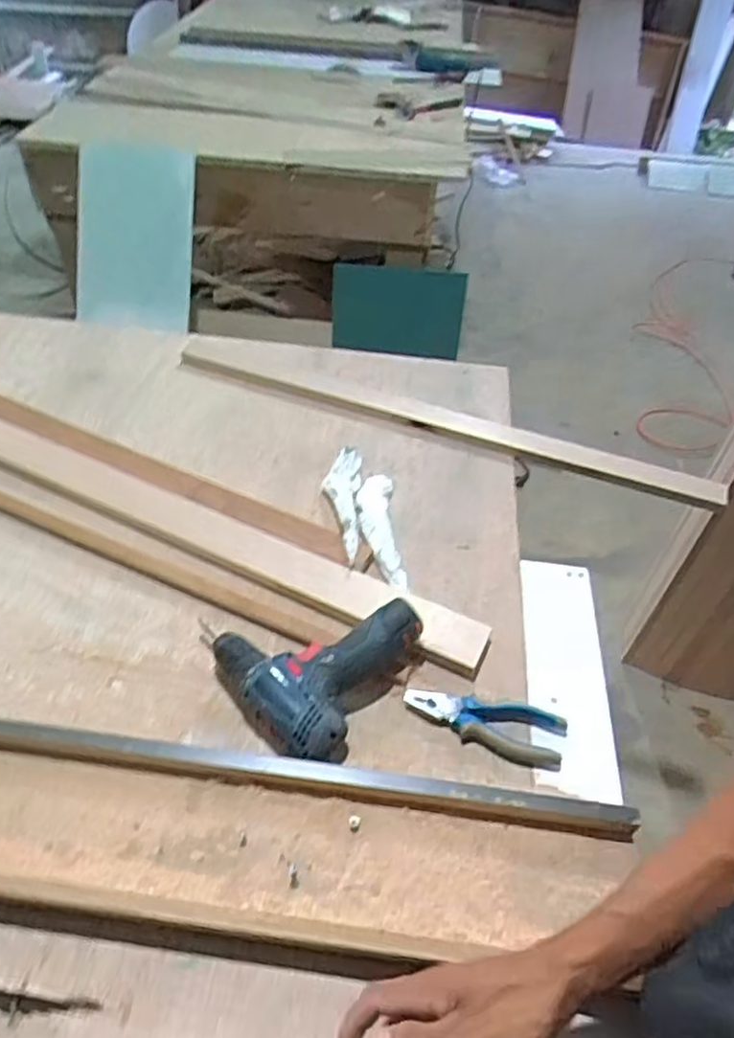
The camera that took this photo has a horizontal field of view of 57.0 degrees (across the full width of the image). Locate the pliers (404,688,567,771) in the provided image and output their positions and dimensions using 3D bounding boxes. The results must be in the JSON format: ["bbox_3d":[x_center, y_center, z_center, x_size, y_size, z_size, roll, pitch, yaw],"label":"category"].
[{"bbox_3d":[0.119,0.201,0.682,0.159,0.020,0.058,16,49,12],"label":"pliers"}]

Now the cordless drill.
[{"bbox_3d":[-0.061,0.137,0.698,0.171,0.057,0.183,27,52,21],"label":"cordless drill"}]

